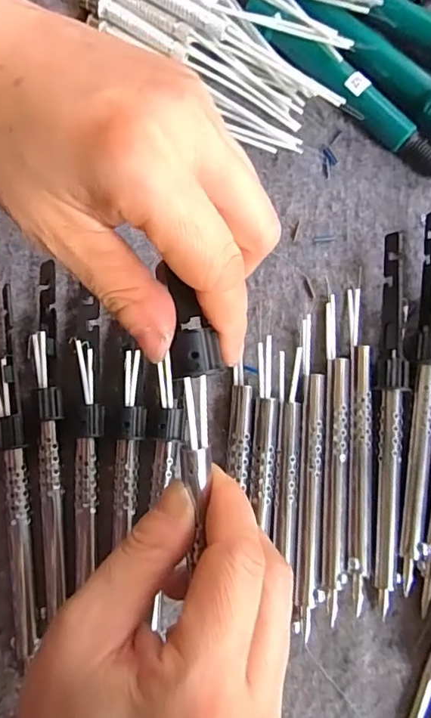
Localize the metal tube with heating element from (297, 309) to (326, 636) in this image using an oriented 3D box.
[{"bbox_3d":[0.048,0.056,0.254,0.012,0.007,0.154,2,78,0],"label":"metal tube with heating element"}]

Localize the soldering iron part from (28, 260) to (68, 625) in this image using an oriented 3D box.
[{"bbox_3d":[-0.084,0.035,0.252,0.015,0.010,0.171,-7,79,-2],"label":"soldering iron part"}]

